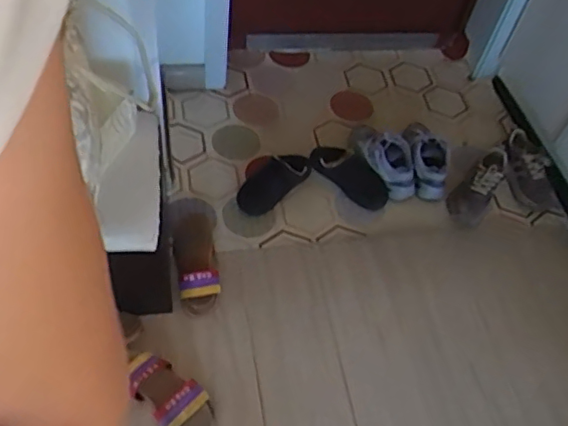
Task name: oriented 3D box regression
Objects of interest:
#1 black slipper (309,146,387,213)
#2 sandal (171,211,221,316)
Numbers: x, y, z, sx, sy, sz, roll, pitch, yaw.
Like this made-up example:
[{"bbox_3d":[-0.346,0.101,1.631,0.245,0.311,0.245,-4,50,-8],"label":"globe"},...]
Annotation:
[{"bbox_3d":[0.187,-0.111,1.673,0.263,0.051,0.106,37,56,19],"label":"black slipper"},{"bbox_3d":[-0.222,0.116,1.462,0.102,0.070,0.285,-6,54,-13],"label":"sandal"}]

